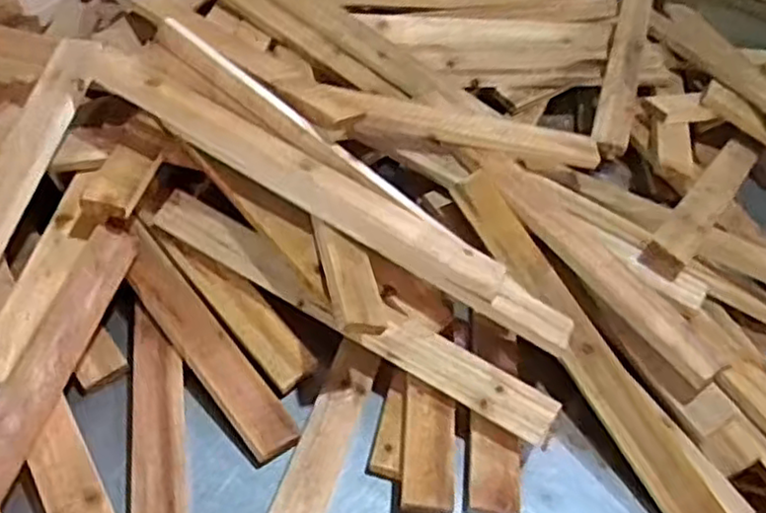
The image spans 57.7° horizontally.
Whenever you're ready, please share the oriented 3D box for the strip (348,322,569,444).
[{"bbox_3d":[0.079,0.122,0.728,0.209,0.021,0.051,29,83,9],"label":"strip"}]

